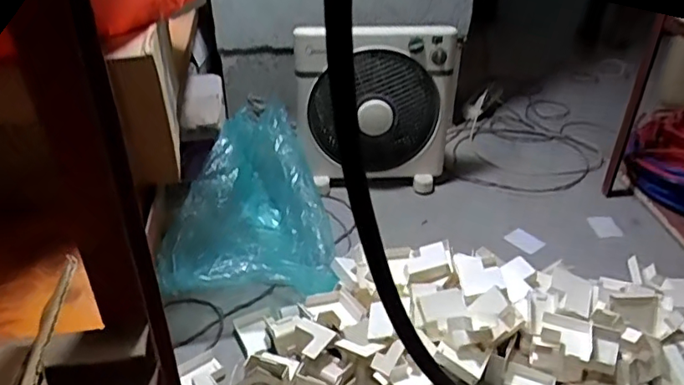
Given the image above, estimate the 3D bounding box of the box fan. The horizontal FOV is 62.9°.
[{"bbox_3d":[0.084,-0.200,1.247,0.367,0.378,0.181,-6,35,-10],"label":"box fan"}]

